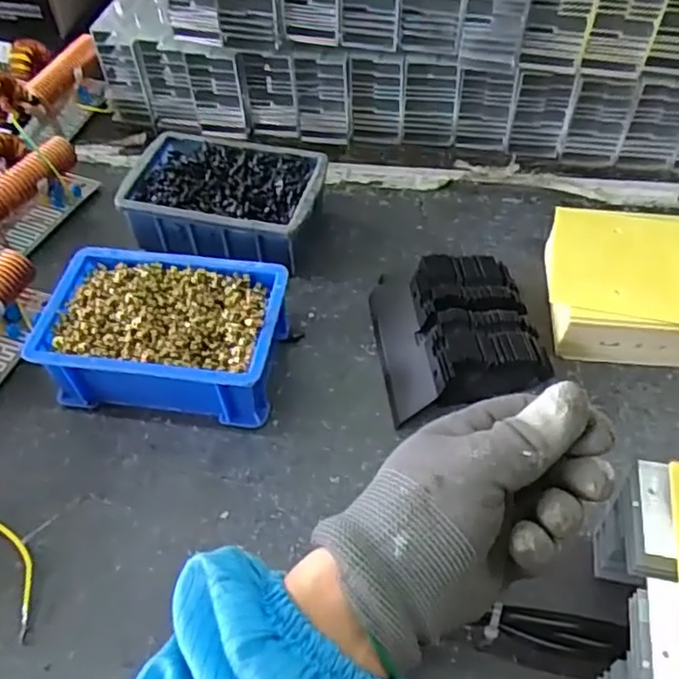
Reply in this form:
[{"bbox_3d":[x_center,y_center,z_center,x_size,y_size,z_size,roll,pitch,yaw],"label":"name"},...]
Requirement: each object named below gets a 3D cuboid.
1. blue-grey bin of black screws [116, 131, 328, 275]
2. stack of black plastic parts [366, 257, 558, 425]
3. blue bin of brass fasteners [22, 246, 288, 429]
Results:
[{"bbox_3d":[-0.088,-0.106,0.515,0.151,0.053,0.104,15,52,12],"label":"blue-grey bin of black screws"},{"bbox_3d":[0.080,-0.002,0.444,0.105,0.035,0.119,-4,51,-3],"label":"stack of black plastic parts"},{"bbox_3d":[-0.112,-0.003,0.431,0.149,0.055,0.106,9,51,8],"label":"blue bin of brass fasteners"}]

